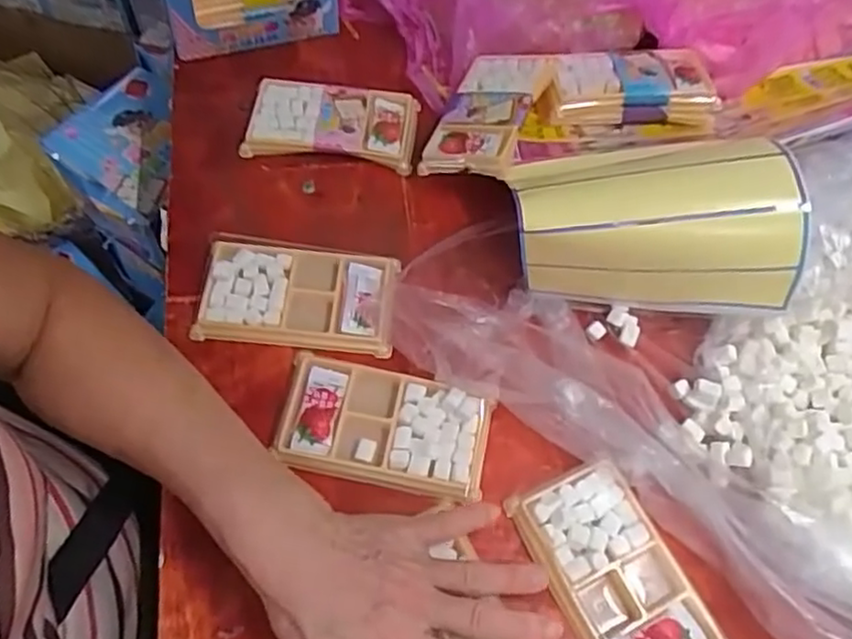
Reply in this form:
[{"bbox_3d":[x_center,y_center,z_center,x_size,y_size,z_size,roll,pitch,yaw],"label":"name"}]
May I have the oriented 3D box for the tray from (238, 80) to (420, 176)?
[{"bbox_3d":[-0.077,-0.163,0.570,0.135,0.022,0.074,5,61,-2],"label":"tray"}]

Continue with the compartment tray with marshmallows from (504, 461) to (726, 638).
[{"bbox_3d":[0.115,0.155,0.418,0.074,0.019,0.134,-24,66,-16],"label":"compartment tray with marshmallows"}]

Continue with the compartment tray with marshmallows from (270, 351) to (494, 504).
[{"bbox_3d":[-0.028,0.069,0.453,0.136,0.015,0.076,12,62,2],"label":"compartment tray with marshmallows"}]

